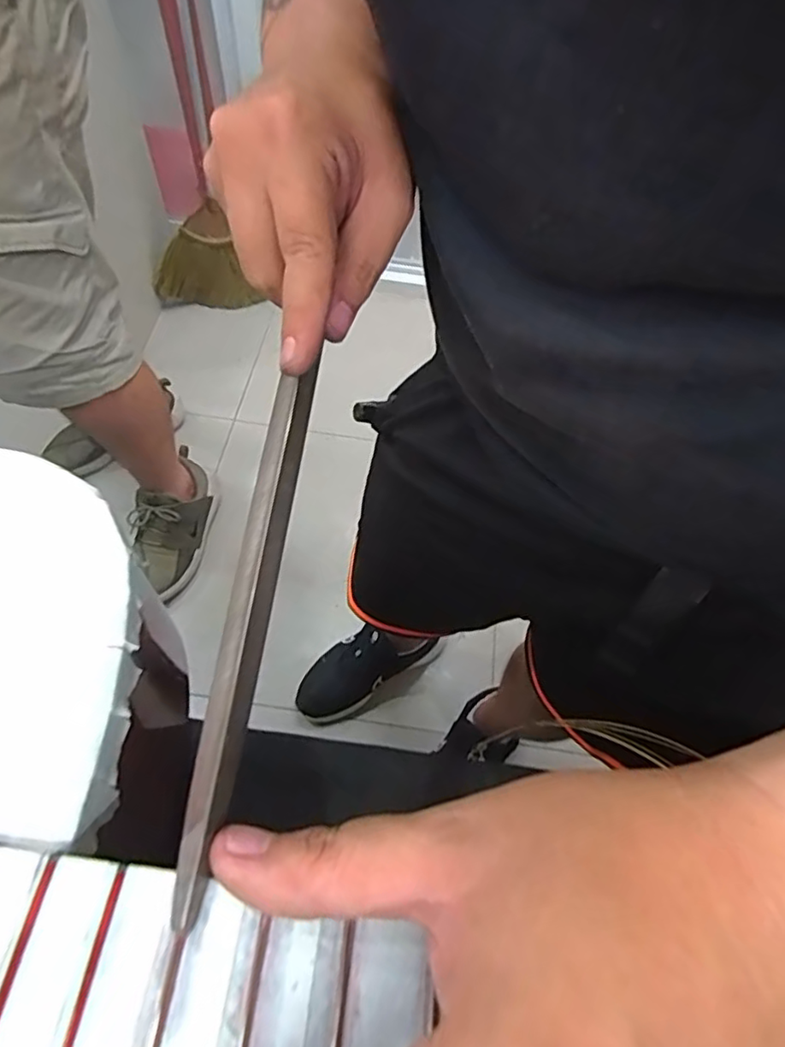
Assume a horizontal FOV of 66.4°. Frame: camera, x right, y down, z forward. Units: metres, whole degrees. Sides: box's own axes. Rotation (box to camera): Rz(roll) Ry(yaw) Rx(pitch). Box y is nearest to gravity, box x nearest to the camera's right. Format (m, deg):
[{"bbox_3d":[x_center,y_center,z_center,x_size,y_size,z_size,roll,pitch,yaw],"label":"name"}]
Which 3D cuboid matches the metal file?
[{"bbox_3d":[-0.042,0.020,0.179,0.013,0.011,0.165,7,62,0],"label":"metal file"}]

